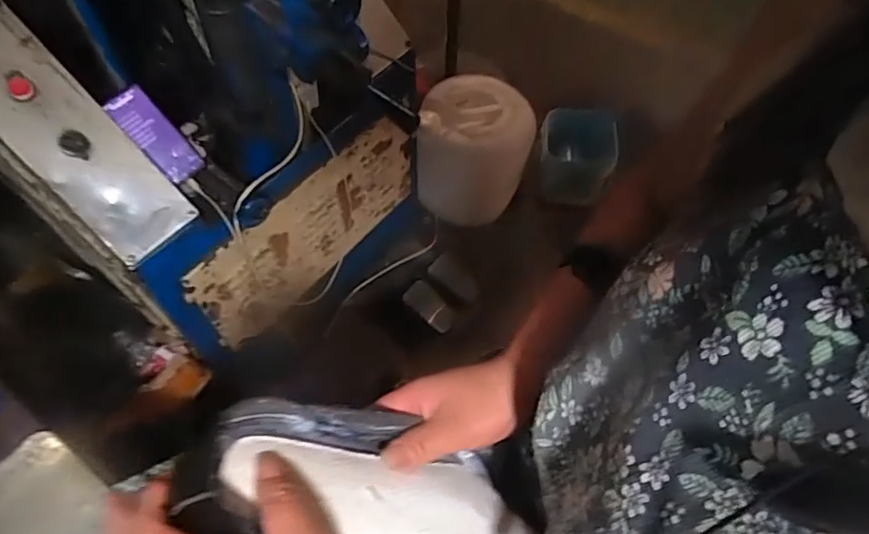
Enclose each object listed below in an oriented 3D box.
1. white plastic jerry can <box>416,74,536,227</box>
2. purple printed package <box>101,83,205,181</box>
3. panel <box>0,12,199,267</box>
[{"bbox_3d":[0.111,-0.319,1.520,0.292,0.265,0.346,11,59,6],"label":"white plastic jerry can"},{"bbox_3d":[-0.442,-0.210,0.880,0.013,0.153,0.067,2,48,47],"label":"purple printed package"},{"bbox_3d":[-0.594,-0.293,0.688,0.067,0.693,0.137,-2,43,54],"label":"panel"}]

